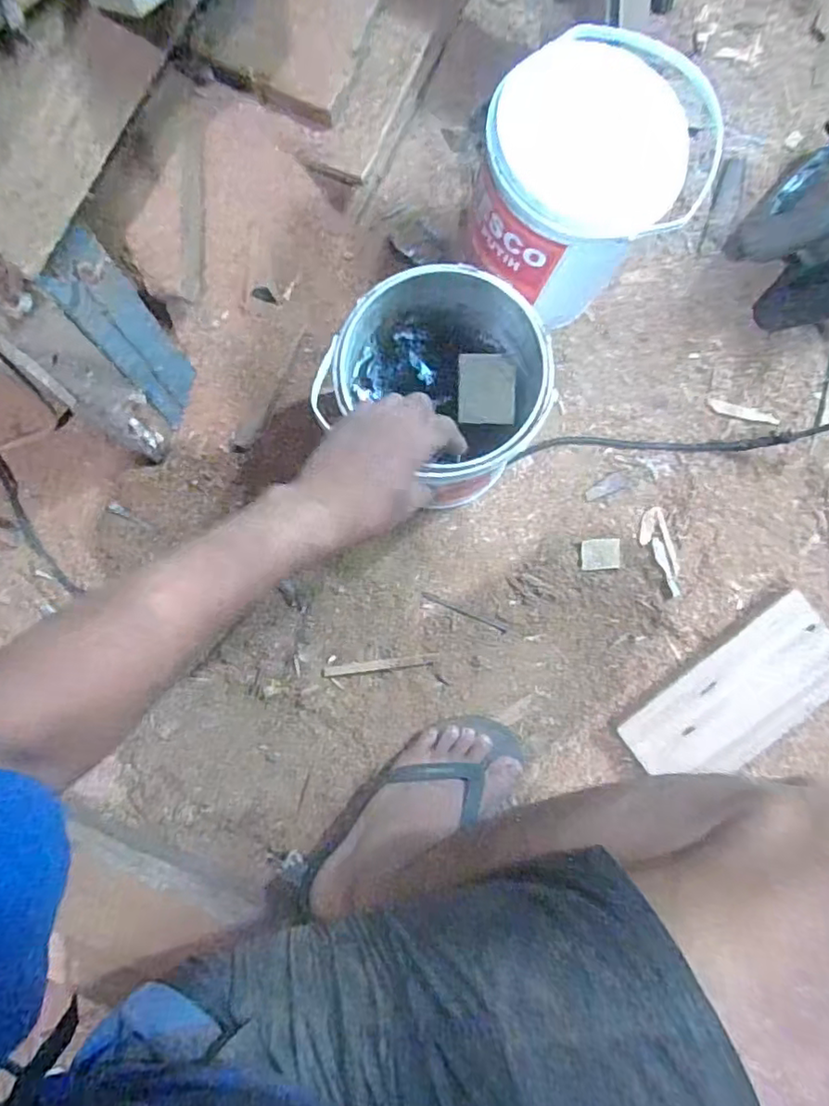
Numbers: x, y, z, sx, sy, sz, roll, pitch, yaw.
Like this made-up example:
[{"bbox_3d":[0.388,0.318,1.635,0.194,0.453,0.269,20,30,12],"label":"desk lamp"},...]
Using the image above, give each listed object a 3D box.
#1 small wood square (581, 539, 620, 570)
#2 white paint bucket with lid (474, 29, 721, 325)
[{"bbox_3d":[0.206,0.001,0.667,0.042,0.006,0.033,-2,82,-5],"label":"small wood square"},{"bbox_3d":[0.153,-0.362,0.624,0.172,0.181,0.188,0,83,-1],"label":"white paint bucket with lid"}]

